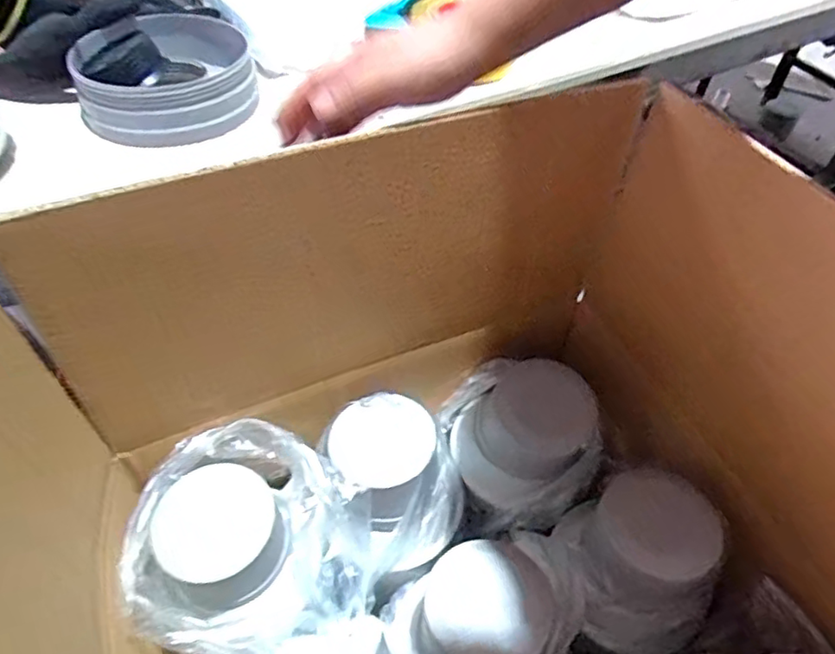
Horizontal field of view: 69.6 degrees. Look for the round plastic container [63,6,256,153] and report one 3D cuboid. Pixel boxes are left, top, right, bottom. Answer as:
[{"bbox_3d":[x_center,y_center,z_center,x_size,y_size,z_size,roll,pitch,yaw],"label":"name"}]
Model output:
[{"bbox_3d":[-0.232,-0.236,0.562,0.160,0.051,0.168,-14,50,-14],"label":"round plastic container"}]

